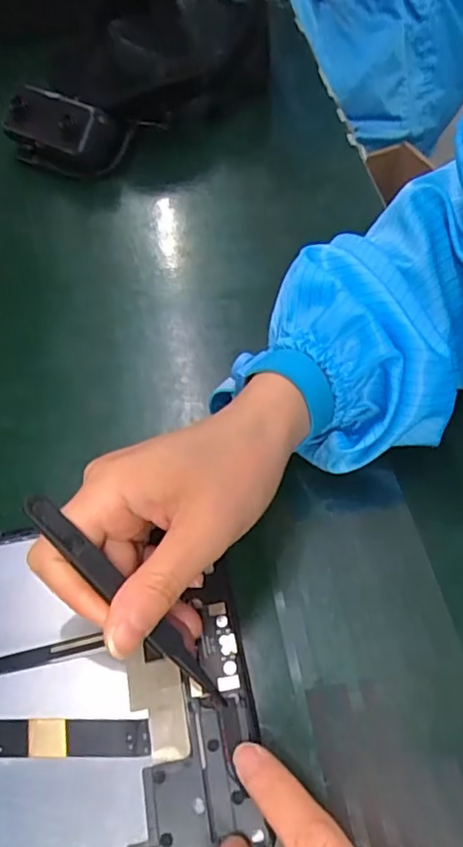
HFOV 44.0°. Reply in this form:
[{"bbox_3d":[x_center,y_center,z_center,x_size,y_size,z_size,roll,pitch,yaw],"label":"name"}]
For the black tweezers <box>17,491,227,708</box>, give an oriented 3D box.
[{"bbox_3d":[-0.039,0.071,0.223,0.009,0.004,0.114,-45,101,-24],"label":"black tweezers"}]

